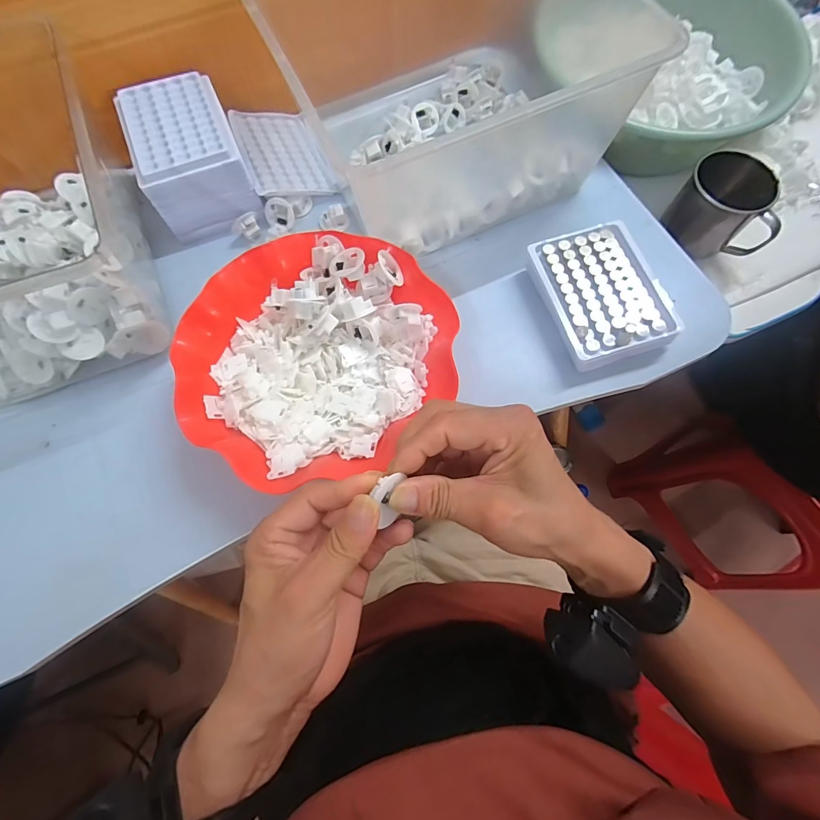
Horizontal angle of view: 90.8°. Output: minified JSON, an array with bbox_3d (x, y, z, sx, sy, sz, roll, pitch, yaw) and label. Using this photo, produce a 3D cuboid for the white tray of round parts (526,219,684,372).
[{"bbox_3d":[0.177,-0.108,0.386,0.098,0.037,0.135,-20,72,-6],"label":"white tray of round parts"}]

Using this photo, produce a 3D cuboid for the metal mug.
[{"bbox_3d":[0.341,-0.221,0.442,0.098,0.073,0.072,19,72,7],"label":"metal mug"}]

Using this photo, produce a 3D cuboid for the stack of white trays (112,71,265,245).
[{"bbox_3d":[-0.230,-0.266,0.431,0.098,0.081,0.133,-21,72,-6],"label":"stack of white trays"}]

